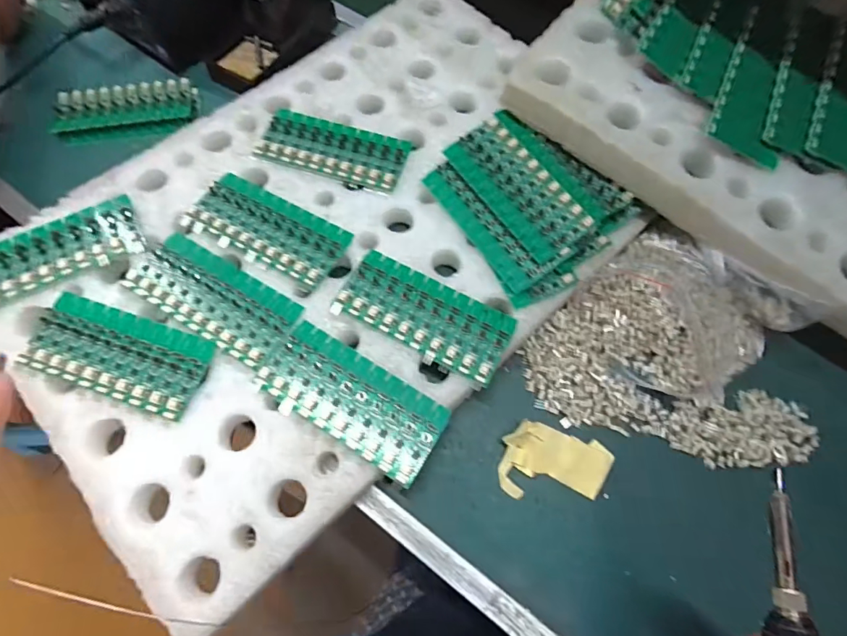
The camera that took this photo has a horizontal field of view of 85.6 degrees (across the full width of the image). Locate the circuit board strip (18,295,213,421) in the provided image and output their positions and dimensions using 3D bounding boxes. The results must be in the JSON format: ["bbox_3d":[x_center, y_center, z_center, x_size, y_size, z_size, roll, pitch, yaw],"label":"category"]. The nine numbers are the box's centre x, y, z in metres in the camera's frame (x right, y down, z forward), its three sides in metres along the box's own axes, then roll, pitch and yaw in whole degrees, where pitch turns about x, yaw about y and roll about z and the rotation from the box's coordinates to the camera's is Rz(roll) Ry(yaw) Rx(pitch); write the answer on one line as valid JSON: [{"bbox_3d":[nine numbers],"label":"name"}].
[{"bbox_3d":[-0.232,0.027,0.348,0.137,0.010,0.061,18,68,6],"label":"circuit board strip"}]

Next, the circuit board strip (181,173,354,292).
[{"bbox_3d":[-0.134,-0.078,0.394,0.136,0.007,0.063,28,70,10],"label":"circuit board strip"}]

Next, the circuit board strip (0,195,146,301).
[{"bbox_3d":[-0.311,-0.059,0.381,0.137,0.007,0.064,-24,70,-11],"label":"circuit board strip"}]

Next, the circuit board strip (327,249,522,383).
[{"bbox_3d":[0.001,-0.003,0.365,0.135,0.007,0.062,27,70,10],"label":"circuit board strip"}]

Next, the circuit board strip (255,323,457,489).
[{"bbox_3d":[-0.053,0.058,0.338,0.138,0.006,0.061,31,70,11],"label":"circuit board strip"}]

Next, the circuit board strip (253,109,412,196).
[{"bbox_3d":[-0.085,-0.161,0.436,0.137,0.010,0.065,17,68,6],"label":"circuit board strip"}]

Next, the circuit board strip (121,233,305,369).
[{"bbox_3d":[-0.169,-0.017,0.370,0.142,0.013,0.061,30,70,11],"label":"circuit board strip"}]

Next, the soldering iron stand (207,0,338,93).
[{"bbox_3d":[-0.167,-0.319,0.503,0.091,0.080,0.161,36,70,13],"label":"soldering iron stand"}]

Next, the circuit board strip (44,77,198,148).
[{"bbox_3d":[-0.315,-0.221,0.485,0.141,0.012,0.065,-11,68,-6],"label":"circuit board strip"}]

